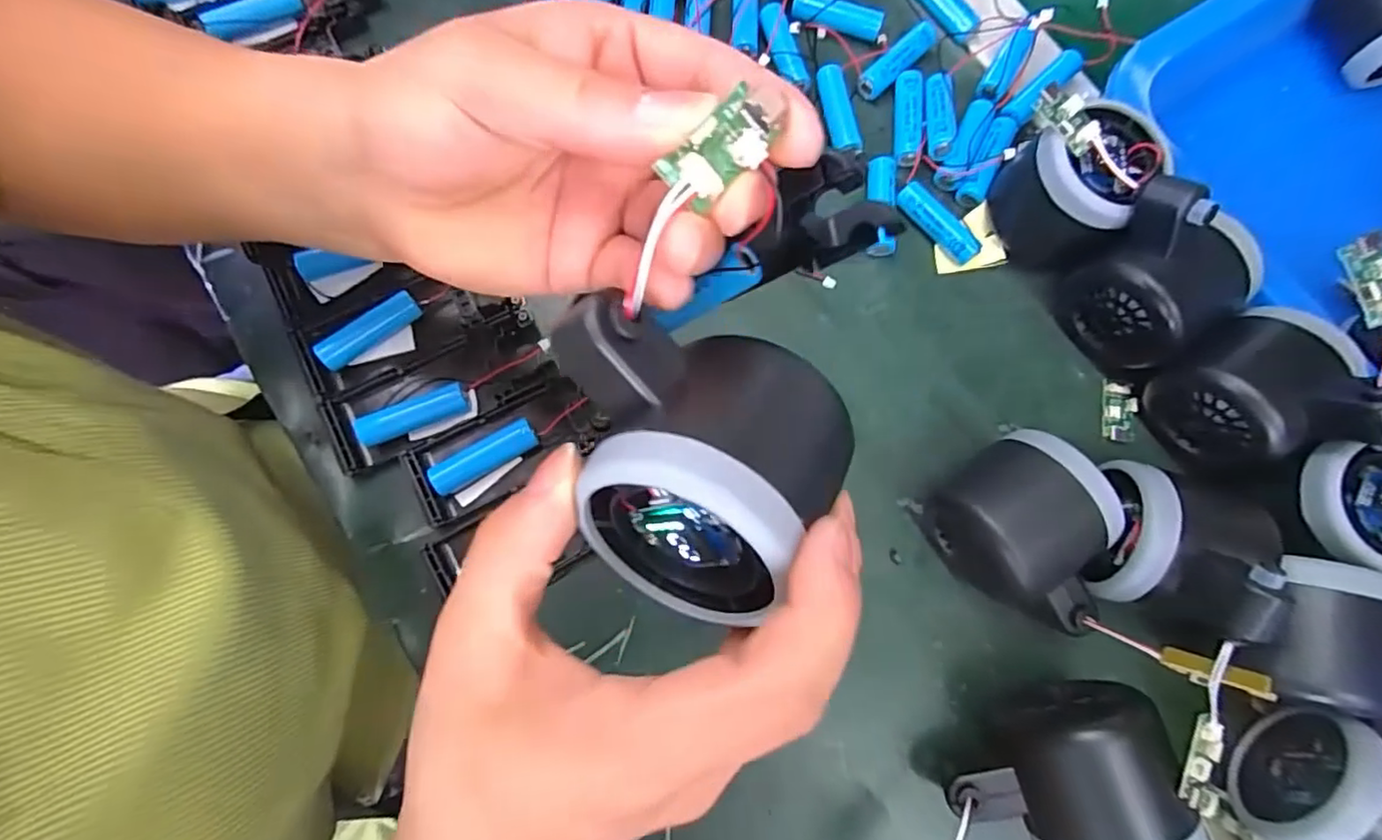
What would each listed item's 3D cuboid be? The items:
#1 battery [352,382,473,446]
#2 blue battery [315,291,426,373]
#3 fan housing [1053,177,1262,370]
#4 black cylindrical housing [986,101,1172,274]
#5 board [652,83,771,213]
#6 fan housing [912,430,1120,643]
[{"bbox_3d":[-0.127,-0.002,0.285,0.050,0.013,0.013,-21,79,-4],"label":"battery"},{"bbox_3d":[-0.151,-0.042,0.293,0.049,0.015,0.012,-38,81,-7],"label":"blue battery"},{"bbox_3d":[0.207,-0.060,0.273,0.066,0.073,0.048,43,82,8],"label":"fan housing"},{"bbox_3d":[0.178,-0.111,0.290,0.057,0.063,0.058,0,79,0],"label":"black cylindrical housing"},{"bbox_3d":[0.007,-0.059,0.137,0.014,0.007,0.027,39,81,7],"label":"board"},{"bbox_3d":[0.143,0.051,0.263,0.056,0.051,0.079,-32,80,-6],"label":"fan housing"}]

